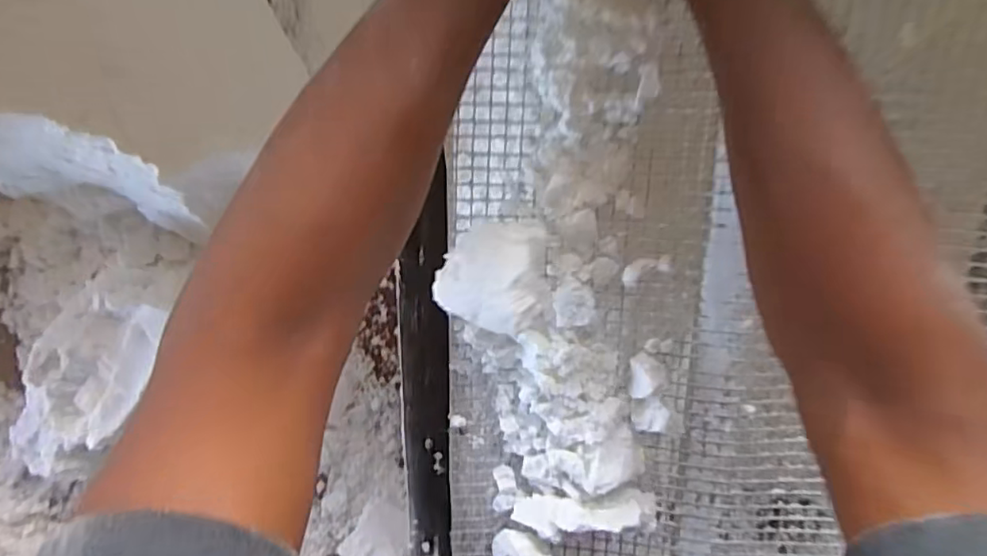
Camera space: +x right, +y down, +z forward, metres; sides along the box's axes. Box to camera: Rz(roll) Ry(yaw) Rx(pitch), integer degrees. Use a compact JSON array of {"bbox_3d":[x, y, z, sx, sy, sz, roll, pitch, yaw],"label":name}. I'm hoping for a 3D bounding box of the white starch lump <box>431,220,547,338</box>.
[{"bbox_3d":[-0.002,-0.002,0.371,0.067,0.054,0.063,2,96,3],"label":"white starch lump"}]

